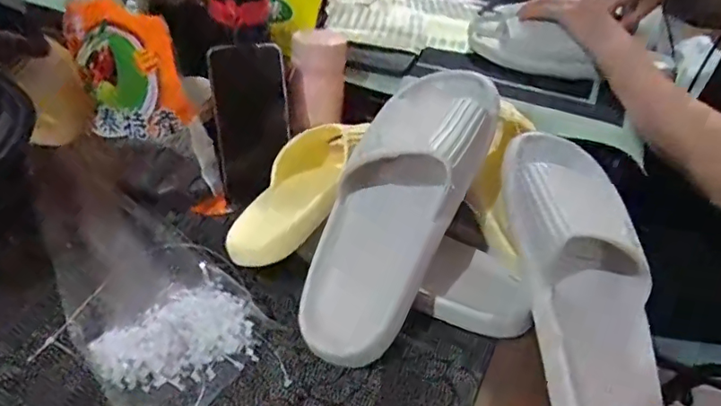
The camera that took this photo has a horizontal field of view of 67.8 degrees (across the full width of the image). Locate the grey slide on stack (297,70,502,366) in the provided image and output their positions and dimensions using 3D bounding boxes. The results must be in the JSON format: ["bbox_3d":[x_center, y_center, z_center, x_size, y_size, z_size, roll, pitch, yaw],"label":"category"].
[{"bbox_3d":[0.032,-0.007,0.460,0.099,0.070,0.285,21,69,19],"label":"grey slide on stack"}]

